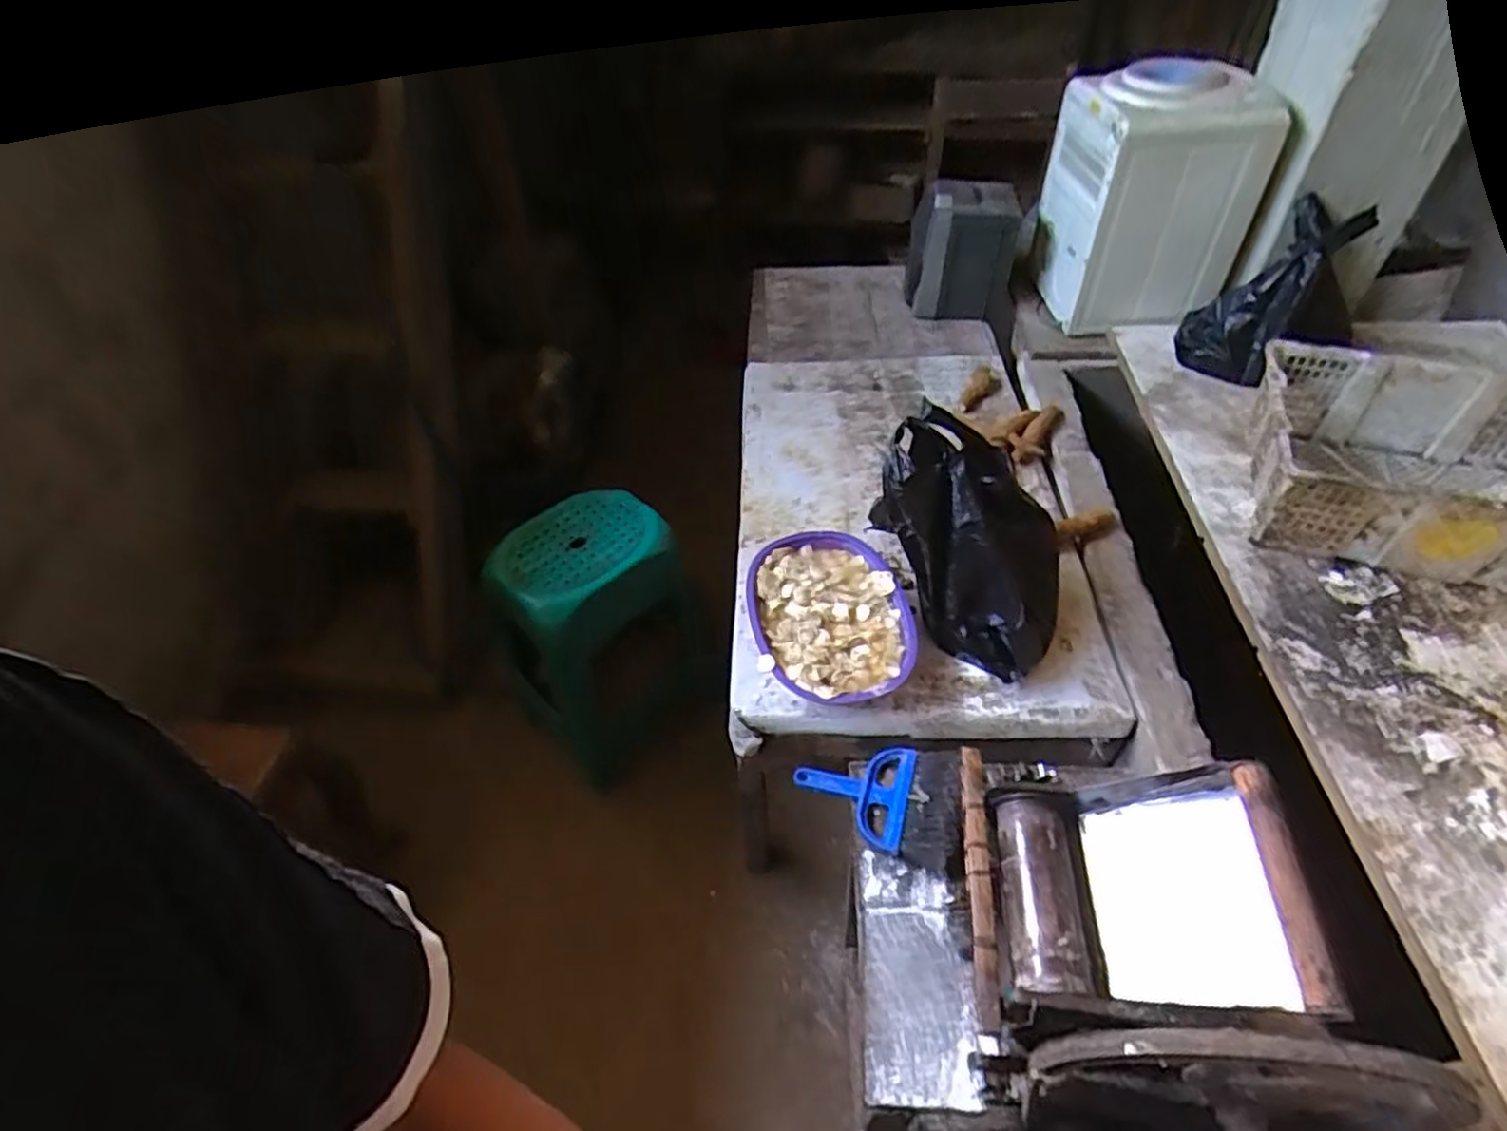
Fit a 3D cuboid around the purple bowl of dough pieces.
[{"bbox_3d":[0.111,0.067,1.077,0.221,0.070,0.301,-1,50,-6],"label":"purple bowl of dough pieces"}]

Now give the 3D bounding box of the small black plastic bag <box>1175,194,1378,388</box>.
[{"bbox_3d":[0.965,-0.510,1.384,0.055,0.340,0.179,3,45,-32],"label":"small black plastic bag"}]

